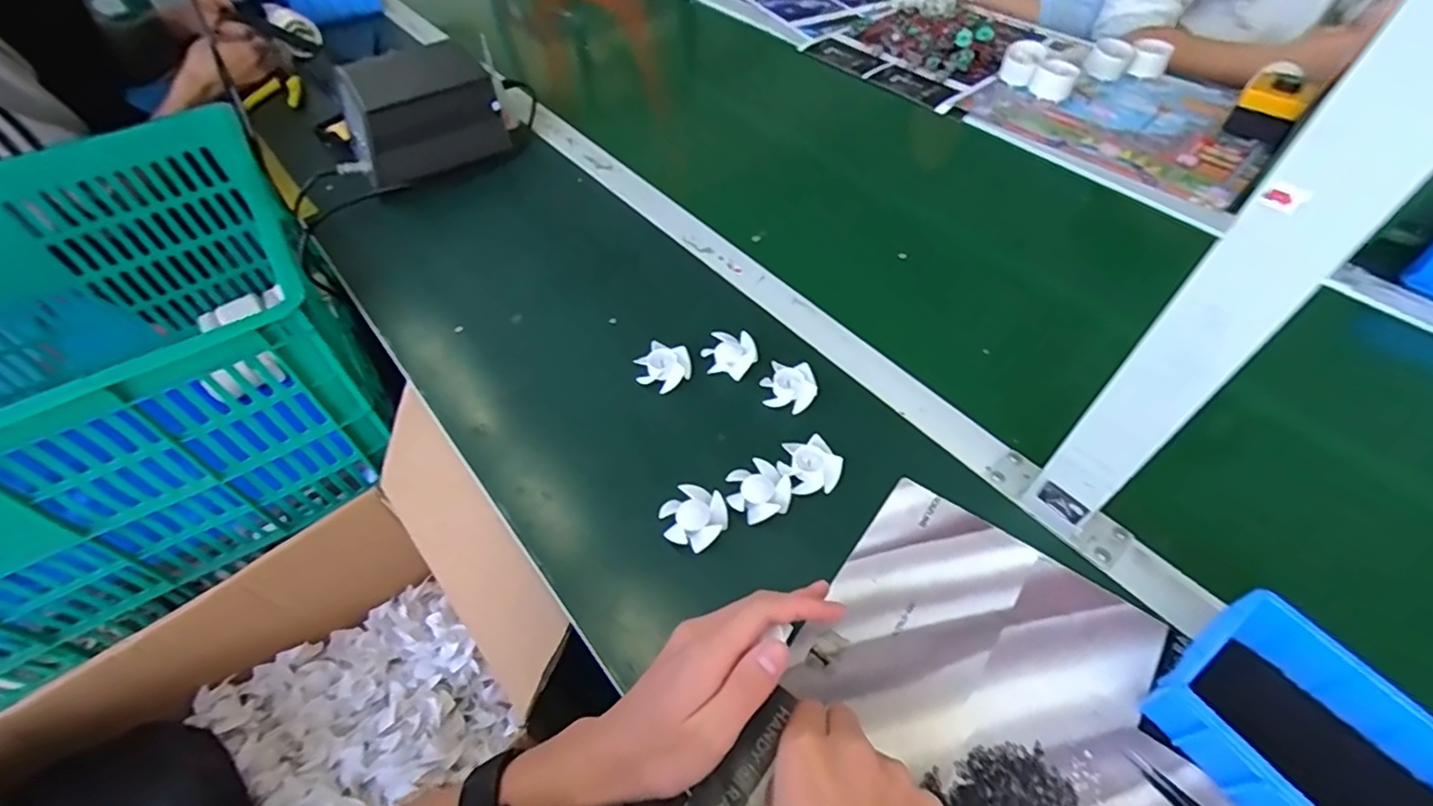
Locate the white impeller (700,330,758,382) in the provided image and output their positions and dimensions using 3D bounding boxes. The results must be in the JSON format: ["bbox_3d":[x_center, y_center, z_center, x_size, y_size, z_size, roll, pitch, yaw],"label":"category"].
[{"bbox_3d":[0.012,-0.042,0.536,0.047,0.016,0.040,-6,52,-2],"label":"white impeller"}]

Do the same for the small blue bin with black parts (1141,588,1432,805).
[{"bbox_3d":[0.315,0.184,0.319,0.091,0.052,0.140,-29,57,-19],"label":"small blue bin with black parts"}]

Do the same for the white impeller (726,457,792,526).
[{"bbox_3d":[0.031,0.065,0.452,0.045,0.014,0.043,-14,53,-8],"label":"white impeller"}]

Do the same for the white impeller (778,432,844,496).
[{"bbox_3d":[0.071,0.049,0.462,0.042,0.016,0.042,-1,52,2],"label":"white impeller"}]

